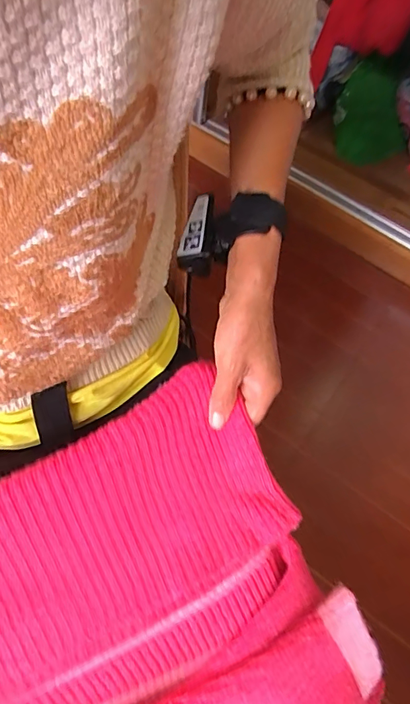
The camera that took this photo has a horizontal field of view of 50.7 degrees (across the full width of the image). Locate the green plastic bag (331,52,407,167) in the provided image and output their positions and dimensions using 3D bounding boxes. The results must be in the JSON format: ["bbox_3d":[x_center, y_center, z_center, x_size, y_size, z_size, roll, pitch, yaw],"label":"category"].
[{"bbox_3d":[0.456,-0.661,1.230,0.100,0.245,0.289,-10,63,-12],"label":"green plastic bag"}]

